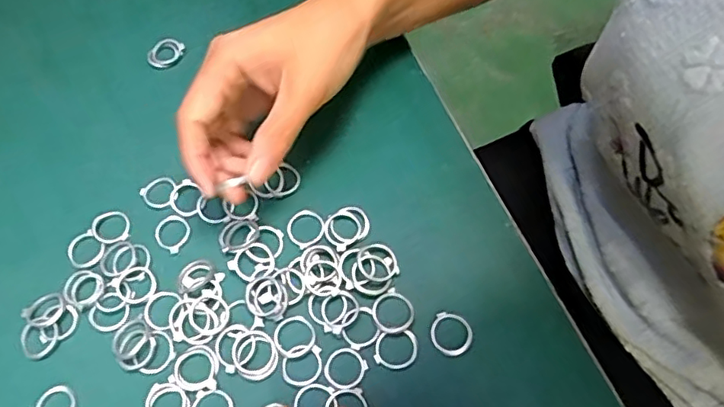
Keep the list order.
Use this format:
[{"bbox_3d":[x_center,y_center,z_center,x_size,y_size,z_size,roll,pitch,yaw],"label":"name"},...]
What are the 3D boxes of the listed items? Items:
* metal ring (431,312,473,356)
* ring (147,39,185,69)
[{"bbox_3d":[0.047,0.068,0.297,0.021,0.004,0.022,-1,63,3],"label":"metal ring"},{"bbox_3d":[-0.135,-0.104,0.391,0.025,0.005,0.023,-1,63,3],"label":"ring"}]

